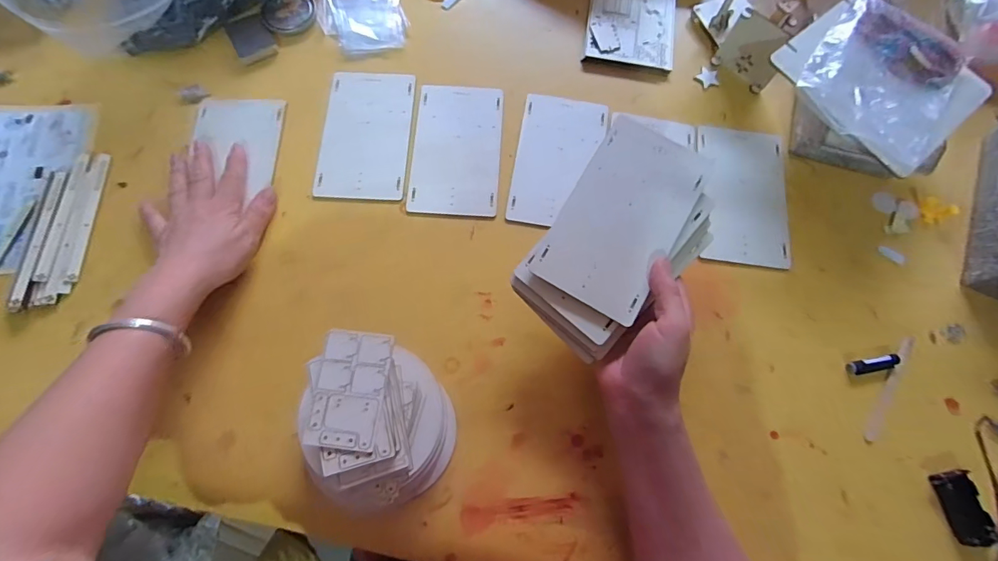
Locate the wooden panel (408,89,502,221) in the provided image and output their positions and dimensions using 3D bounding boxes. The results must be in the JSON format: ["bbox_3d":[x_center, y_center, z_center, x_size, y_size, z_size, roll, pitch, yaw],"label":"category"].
[{"bbox_3d":[-0.048,-0.153,0.505,0.099,0.004,0.167,3,73,-1],"label":"wooden panel"}]

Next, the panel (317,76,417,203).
[{"bbox_3d":[-0.153,-0.171,0.507,0.099,0.004,0.167,2,73,-1],"label":"panel"}]

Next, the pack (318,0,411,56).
[{"bbox_3d":[-0.174,-0.347,0.555,0.103,0.010,0.133,-10,73,-5],"label":"pack"}]

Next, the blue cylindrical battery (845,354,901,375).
[{"bbox_3d":[0.376,0.084,0.438,0.054,0.011,0.013,-11,73,-5],"label":"blue cylindrical battery"}]

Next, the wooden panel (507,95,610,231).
[{"bbox_3d":[0.068,-0.139,0.502,0.096,0.008,0.170,8,71,6],"label":"wooden panel"}]

